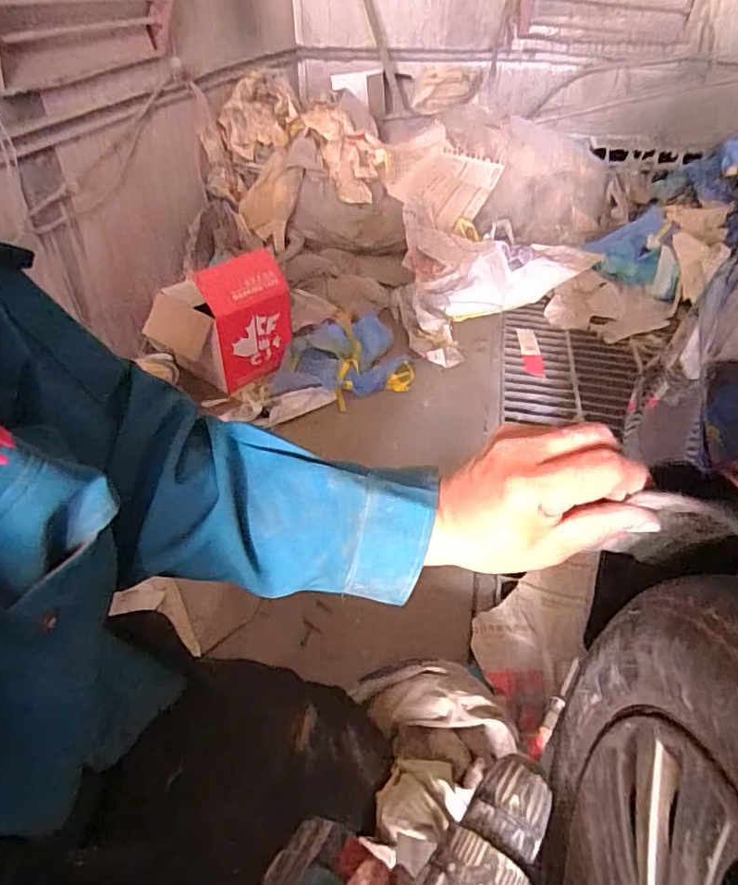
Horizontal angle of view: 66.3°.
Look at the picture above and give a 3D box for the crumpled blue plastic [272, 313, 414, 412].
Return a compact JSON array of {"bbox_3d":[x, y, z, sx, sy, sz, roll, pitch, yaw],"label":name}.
[{"bbox_3d":[-0.045,-0.222,1.449,0.321,0.069,0.372,8,38,8],"label":"crumpled blue plastic"}]

